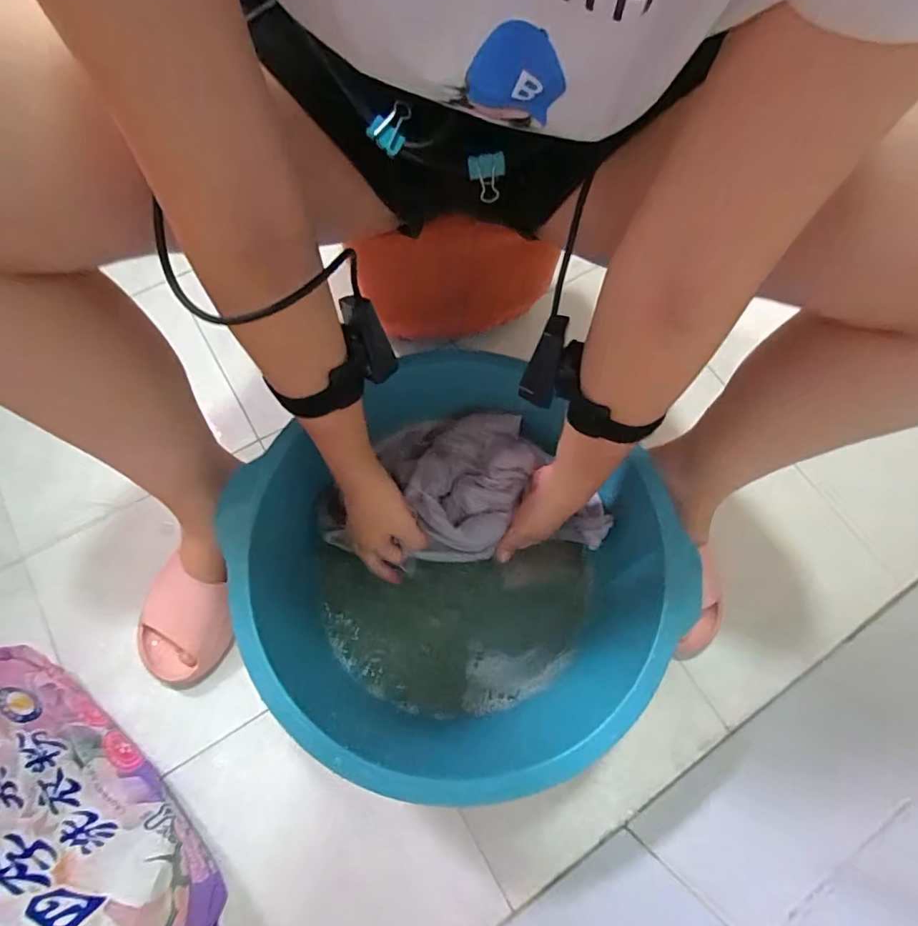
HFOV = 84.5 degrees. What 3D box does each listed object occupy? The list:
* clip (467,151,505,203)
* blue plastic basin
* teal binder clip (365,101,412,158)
[{"bbox_3d":[0.020,-0.204,0.361,0.025,0.031,0.012,-3,42,8],"label":"clip"},{"bbox_3d":[-0.008,0.107,0.524,0.367,0.182,0.378,1,70,-2],"label":"blue plastic basin"},{"bbox_3d":[-0.047,-0.237,0.357,0.025,0.012,0.032,38,106,-16],"label":"teal binder clip"}]

